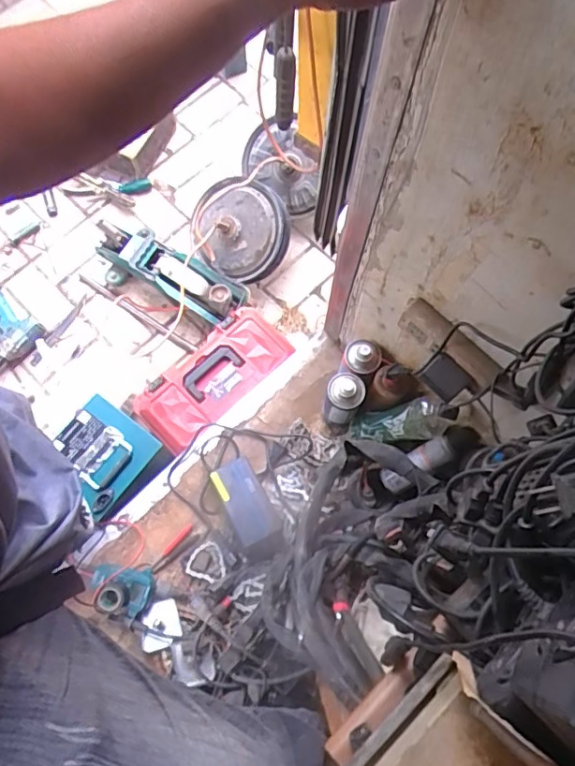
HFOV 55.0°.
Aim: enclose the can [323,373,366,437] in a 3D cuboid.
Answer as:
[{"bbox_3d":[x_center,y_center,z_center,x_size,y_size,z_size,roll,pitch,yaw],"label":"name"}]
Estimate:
[{"bbox_3d":[0.096,0.039,1.004,0.065,0.171,0.076,23,74,6],"label":"can"}]

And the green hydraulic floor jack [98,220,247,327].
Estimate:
[{"bbox_3d":[-0.309,-0.284,1.434,0.427,0.110,0.150,29,74,7],"label":"green hydraulic floor jack"}]

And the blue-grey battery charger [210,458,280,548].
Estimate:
[{"bbox_3d":[-0.074,0.213,0.996,0.073,0.053,0.147,-25,75,-9],"label":"blue-grey battery charger"}]

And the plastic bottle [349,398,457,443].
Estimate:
[{"bbox_3d":[0.190,0.070,0.958,0.054,0.199,0.062,18,66,-42],"label":"plastic bottle"}]

